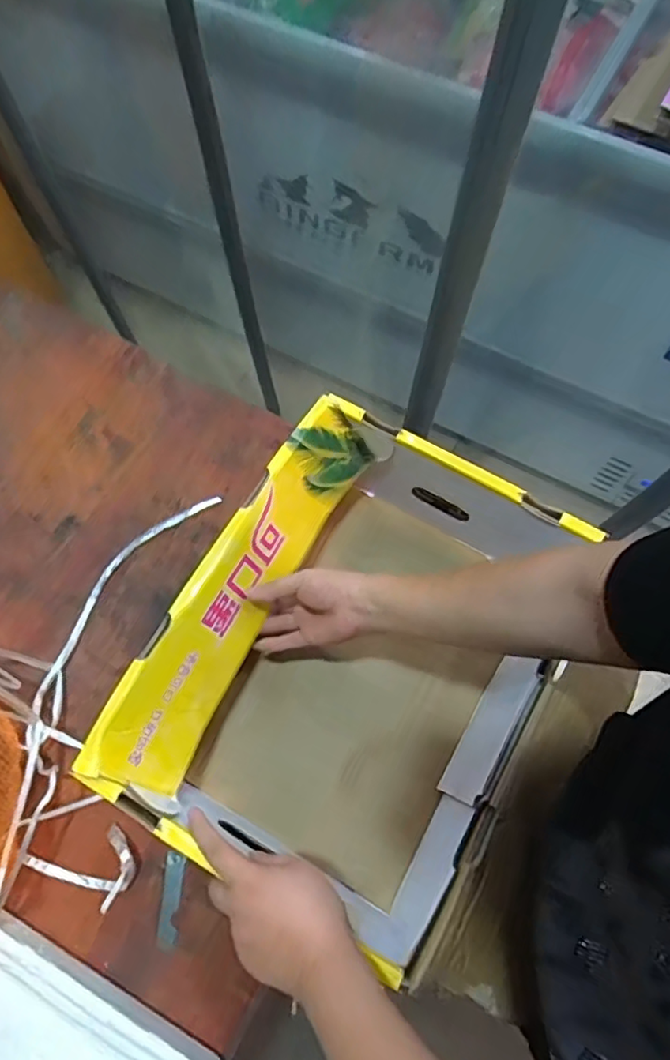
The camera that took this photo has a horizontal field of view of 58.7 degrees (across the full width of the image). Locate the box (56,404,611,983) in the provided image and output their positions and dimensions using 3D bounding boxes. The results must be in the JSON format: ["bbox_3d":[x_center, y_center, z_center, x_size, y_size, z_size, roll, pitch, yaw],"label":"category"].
[{"bbox_3d":[0.019,0.134,0.624,0.327,0.173,0.436,29,70,10],"label":"box"}]

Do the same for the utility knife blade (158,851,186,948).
[{"bbox_3d":[-0.171,0.386,0.623,0.020,0.004,0.084,2,69,0],"label":"utility knife blade"}]

